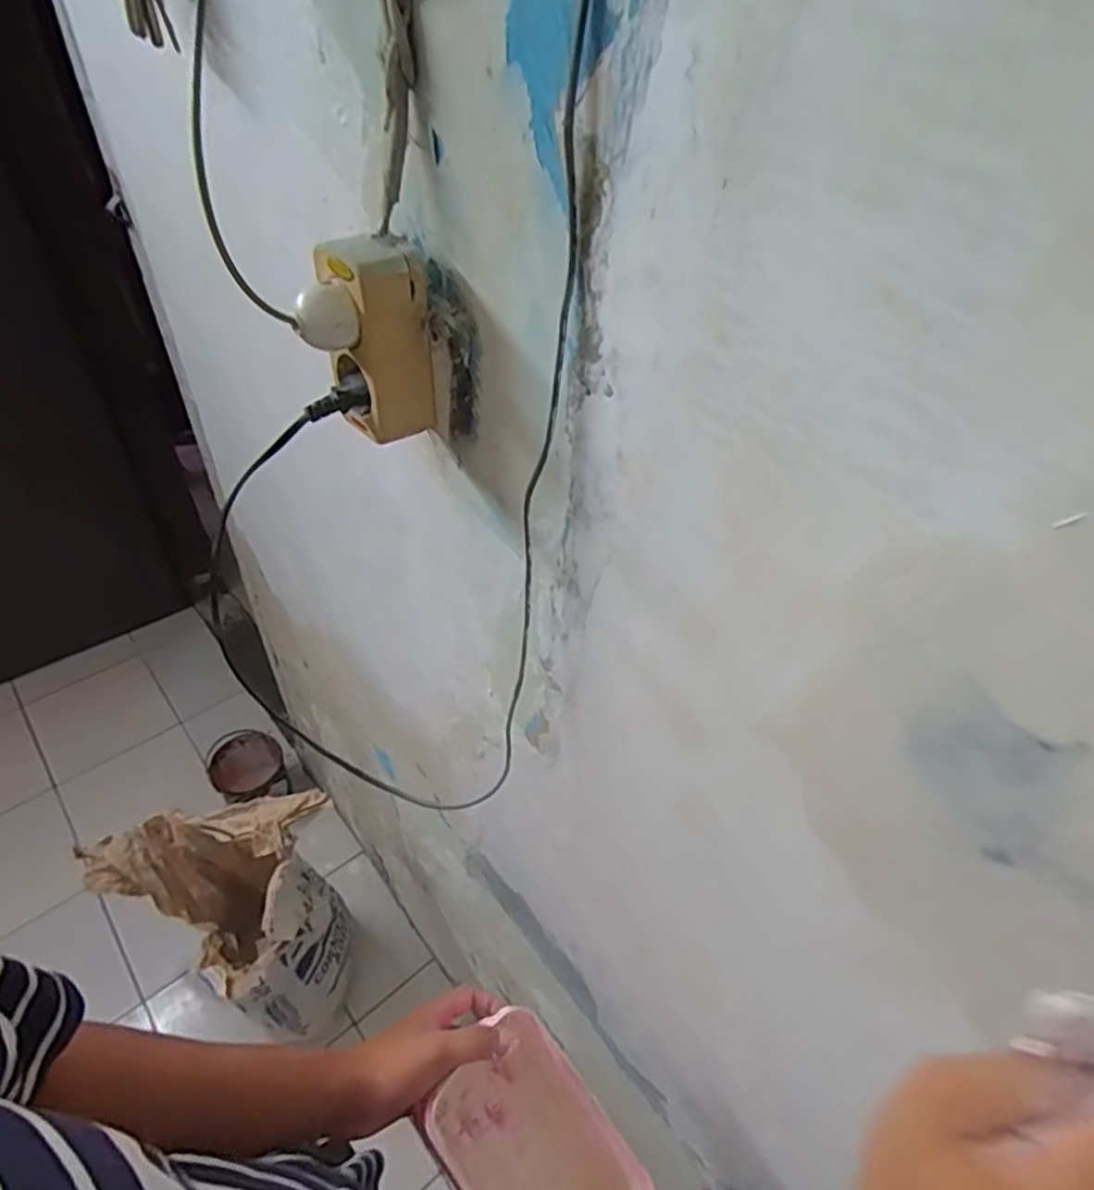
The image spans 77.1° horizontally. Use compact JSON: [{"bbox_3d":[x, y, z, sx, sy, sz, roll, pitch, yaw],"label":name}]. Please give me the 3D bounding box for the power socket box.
[{"bbox_3d":[-0.099,-0.152,0.410,0.052,0.105,0.048,-16,49,-20],"label":"power socket box"}]

